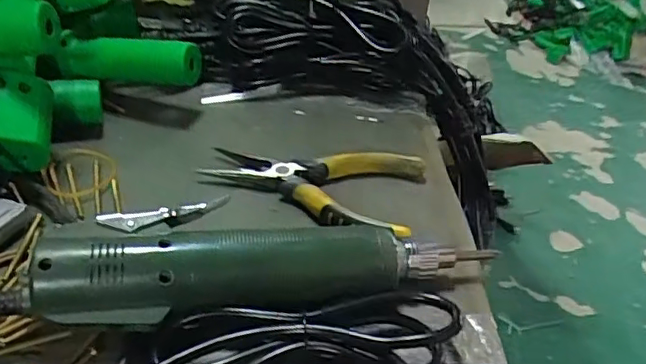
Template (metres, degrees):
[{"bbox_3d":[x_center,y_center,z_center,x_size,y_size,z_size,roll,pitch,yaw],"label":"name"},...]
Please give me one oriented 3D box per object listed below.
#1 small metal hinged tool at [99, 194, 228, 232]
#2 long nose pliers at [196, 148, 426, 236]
[{"bbox_3d":[-0.084,0.018,0.307,0.061,0.007,0.012,-12,40,-22],"label":"small metal hinged tool"},{"bbox_3d":[-0.007,-0.002,0.412,0.146,0.020,0.085,14,36,10],"label":"long nose pliers"}]

